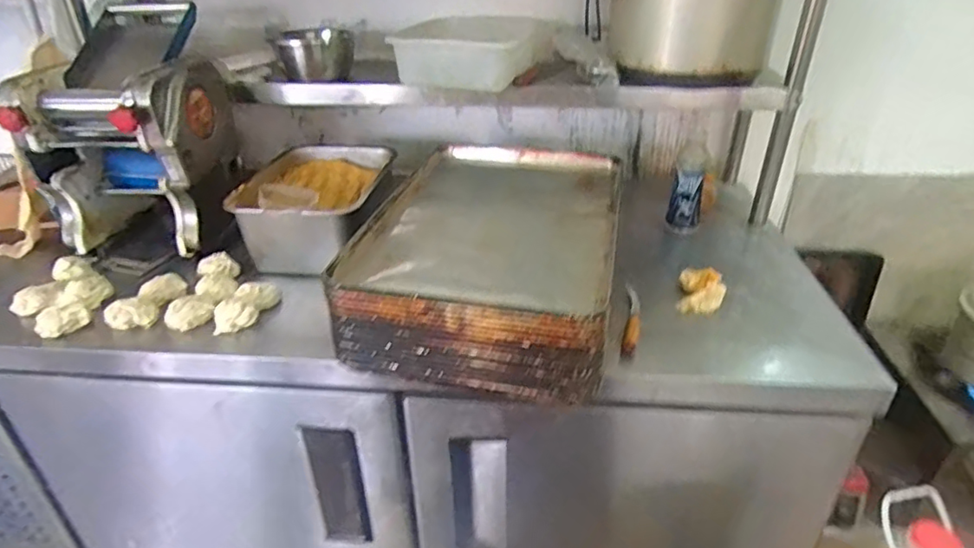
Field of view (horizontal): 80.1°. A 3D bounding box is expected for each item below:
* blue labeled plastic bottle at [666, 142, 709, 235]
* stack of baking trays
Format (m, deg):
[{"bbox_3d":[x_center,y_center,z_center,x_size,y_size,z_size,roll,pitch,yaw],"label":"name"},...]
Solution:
[{"bbox_3d":[0.424,-0.179,1.221,0.064,0.182,0.051,11,33,19],"label":"blue labeled plastic bottle"},{"bbox_3d":[0.017,-0.050,1.058,0.401,0.153,0.617,6,32,11],"label":"stack of baking trays"}]

